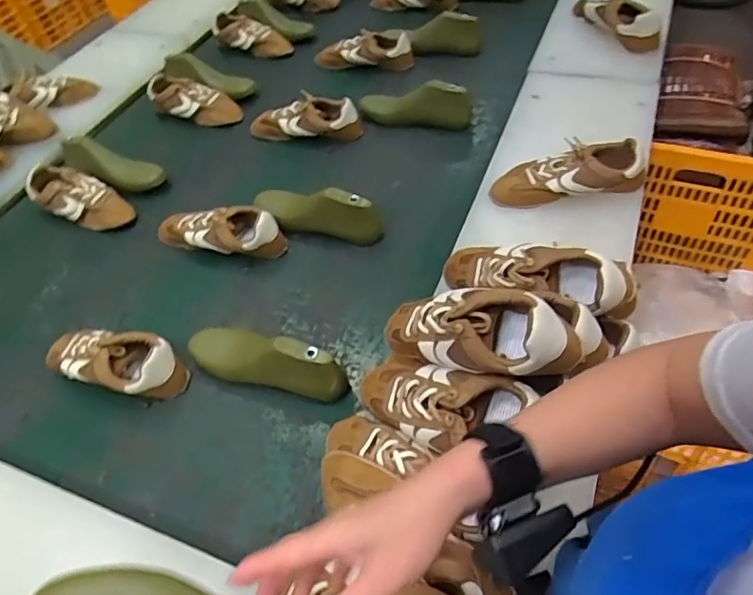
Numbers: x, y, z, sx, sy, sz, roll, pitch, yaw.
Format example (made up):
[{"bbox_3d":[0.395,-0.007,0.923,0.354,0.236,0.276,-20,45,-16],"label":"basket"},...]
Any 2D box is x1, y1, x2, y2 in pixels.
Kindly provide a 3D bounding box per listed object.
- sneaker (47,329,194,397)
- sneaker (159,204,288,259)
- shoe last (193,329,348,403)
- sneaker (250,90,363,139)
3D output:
[{"bbox_3d":[-0.361,0.090,0.750,0.209,0.074,0.081,10,53,14],"label":"sneaker"},{"bbox_3d":[-0.260,-0.112,0.899,0.230,0.068,0.084,8,53,13],"label":"sneaker"},{"bbox_3d":[-0.145,0.074,0.722,0.228,0.099,0.074,14,55,17],"label":"shoe last"},{"bbox_3d":[-0.144,-0.349,1.090,0.231,0.080,0.073,2,52,8],"label":"sneaker"}]

